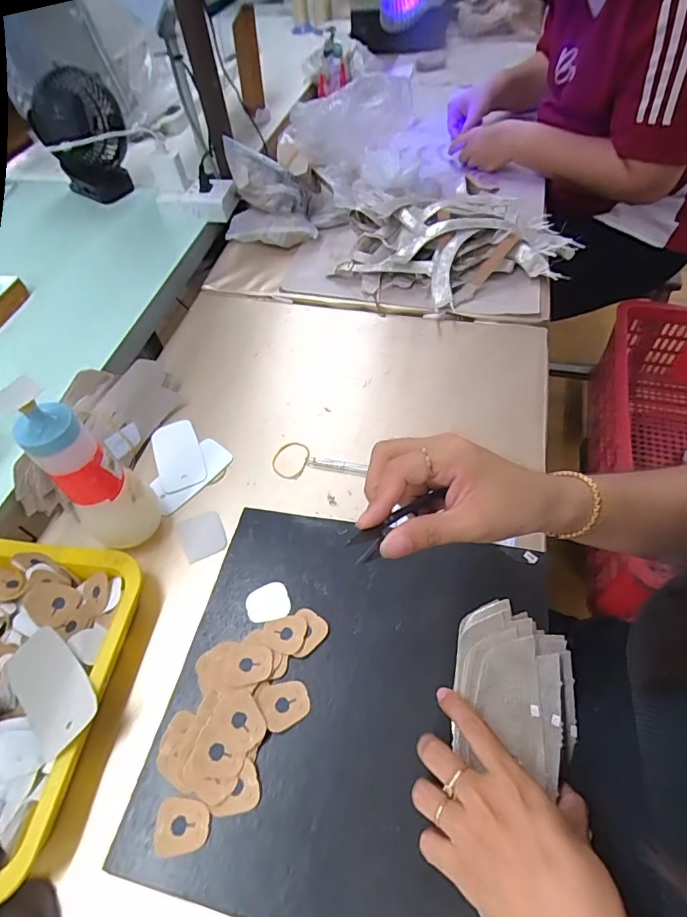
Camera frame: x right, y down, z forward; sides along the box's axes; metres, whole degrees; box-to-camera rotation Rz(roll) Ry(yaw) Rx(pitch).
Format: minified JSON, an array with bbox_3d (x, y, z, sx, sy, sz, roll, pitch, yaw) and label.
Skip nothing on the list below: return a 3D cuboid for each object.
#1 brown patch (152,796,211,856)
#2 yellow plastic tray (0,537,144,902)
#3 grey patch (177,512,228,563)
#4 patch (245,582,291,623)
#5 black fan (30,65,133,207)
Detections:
[{"bbox_3d":[-0.117,0.266,0.343,0.039,0.004,0.032,2,55,3],"label":"brown patch"},{"bbox_3d":[-0.296,0.200,0.405,0.195,0.050,0.250,5,55,5],"label":"yellow plastic tray"},{"bbox_3d":[-0.150,0.081,0.500,0.045,0.004,0.049,-19,57,-12],"label":"grey patch"},{"bbox_3d":[-0.070,0.133,0.438,0.039,0.004,0.034,-13,55,-7],"label":"patch"},{"bbox_3d":[-0.439,-0.534,0.818,0.130,0.214,0.097,-25,58,-16],"label":"black fan"}]

